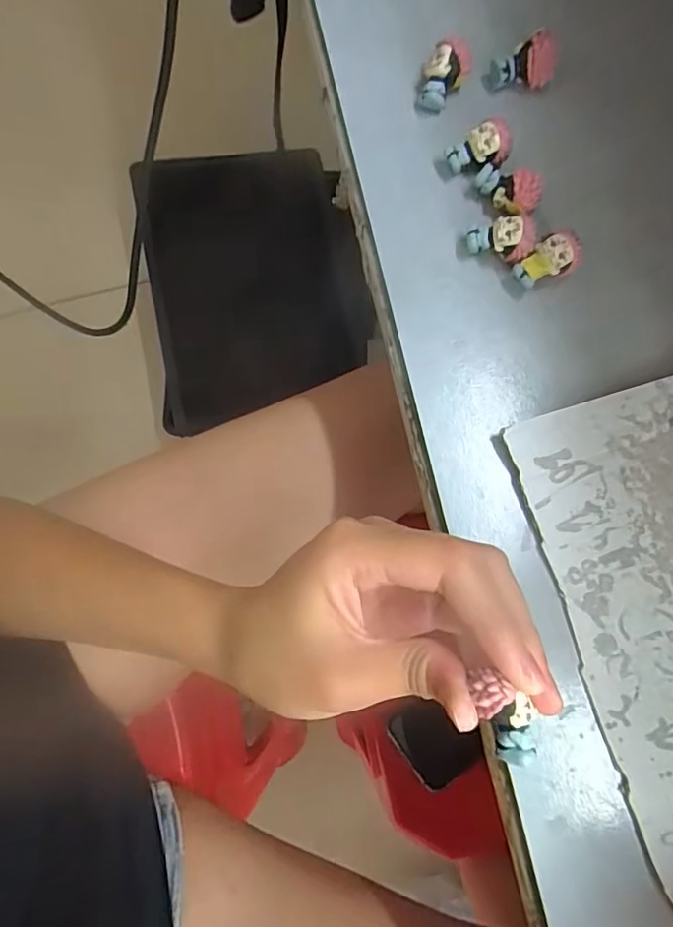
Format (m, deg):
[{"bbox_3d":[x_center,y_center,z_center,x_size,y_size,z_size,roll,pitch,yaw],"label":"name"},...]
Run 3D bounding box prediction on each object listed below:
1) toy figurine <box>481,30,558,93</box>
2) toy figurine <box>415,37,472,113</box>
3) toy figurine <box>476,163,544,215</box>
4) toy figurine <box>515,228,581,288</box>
[{"bbox_3d":[0.088,-0.187,0.260,0.030,0.018,0.015,-9,80,-2],"label":"toy figurine"},{"bbox_3d":[0.051,-0.180,0.259,0.022,0.024,0.022,13,80,2],"label":"toy figurine"},{"bbox_3d":[0.077,-0.124,0.249,0.030,0.022,0.014,40,82,6],"label":"toy figurine"},{"bbox_3d":[0.094,-0.088,0.246,0.025,0.022,0.019,-40,82,-7],"label":"toy figurine"}]

